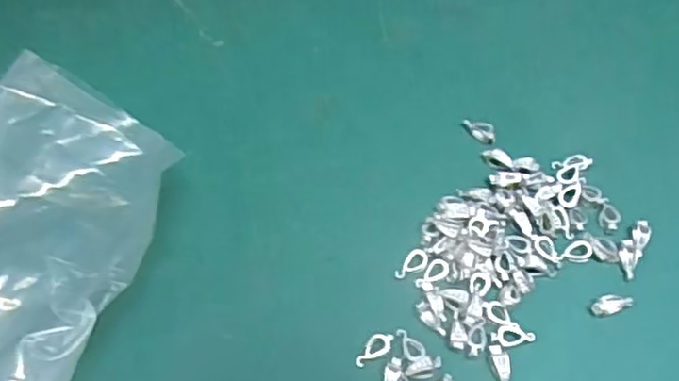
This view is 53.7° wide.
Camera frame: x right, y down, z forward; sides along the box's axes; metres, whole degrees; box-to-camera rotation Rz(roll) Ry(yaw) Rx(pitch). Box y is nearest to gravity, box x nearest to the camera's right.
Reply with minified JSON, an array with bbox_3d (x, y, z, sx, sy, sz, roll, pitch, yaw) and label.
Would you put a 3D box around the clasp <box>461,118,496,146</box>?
[{"bbox_3d":[0.068,-0.029,0.323,0.009,0.004,0.018,-29,65,-16],"label":"clasp"}]

